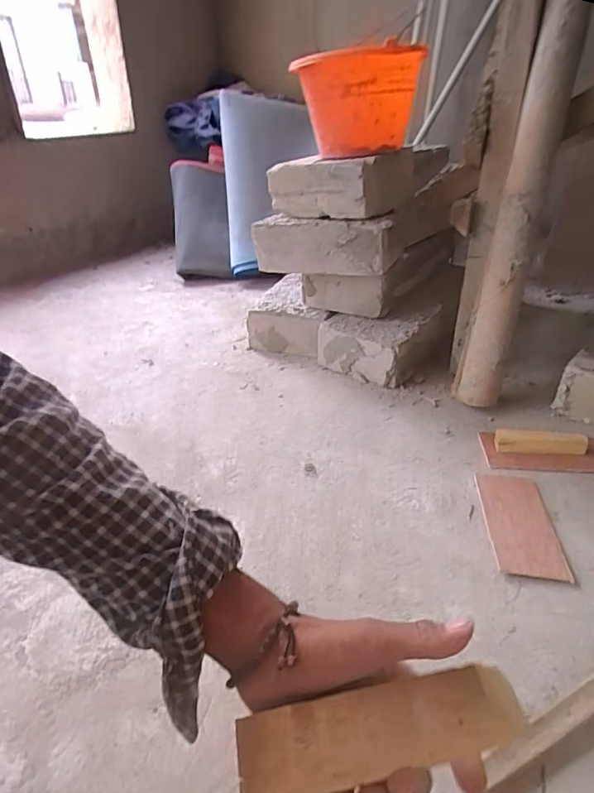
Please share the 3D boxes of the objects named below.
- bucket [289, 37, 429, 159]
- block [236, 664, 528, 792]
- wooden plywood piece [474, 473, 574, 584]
[{"bbox_3d":[0.113,-0.590,0.954,0.230,0.169,0.225,-2,35,0],"label":"bucket"},{"bbox_3d":[0.043,0.183,0.257,0.148,0.031,0.034,-15,32,1],"label":"block"},{"bbox_3d":[0.328,0.183,0.704,0.092,0.007,0.197,3,32,8],"label":"wooden plywood piece"}]

